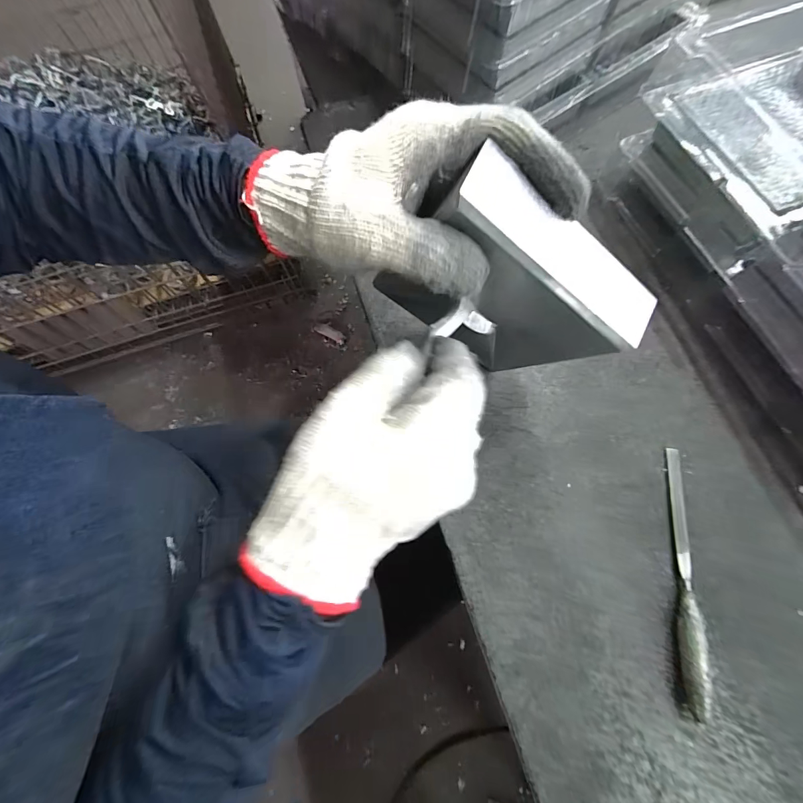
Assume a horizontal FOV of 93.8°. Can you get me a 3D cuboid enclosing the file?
[{"bbox_3d":[0.204,0.120,0.269,0.012,0.015,0.175,9,73,5],"label":"file"}]

